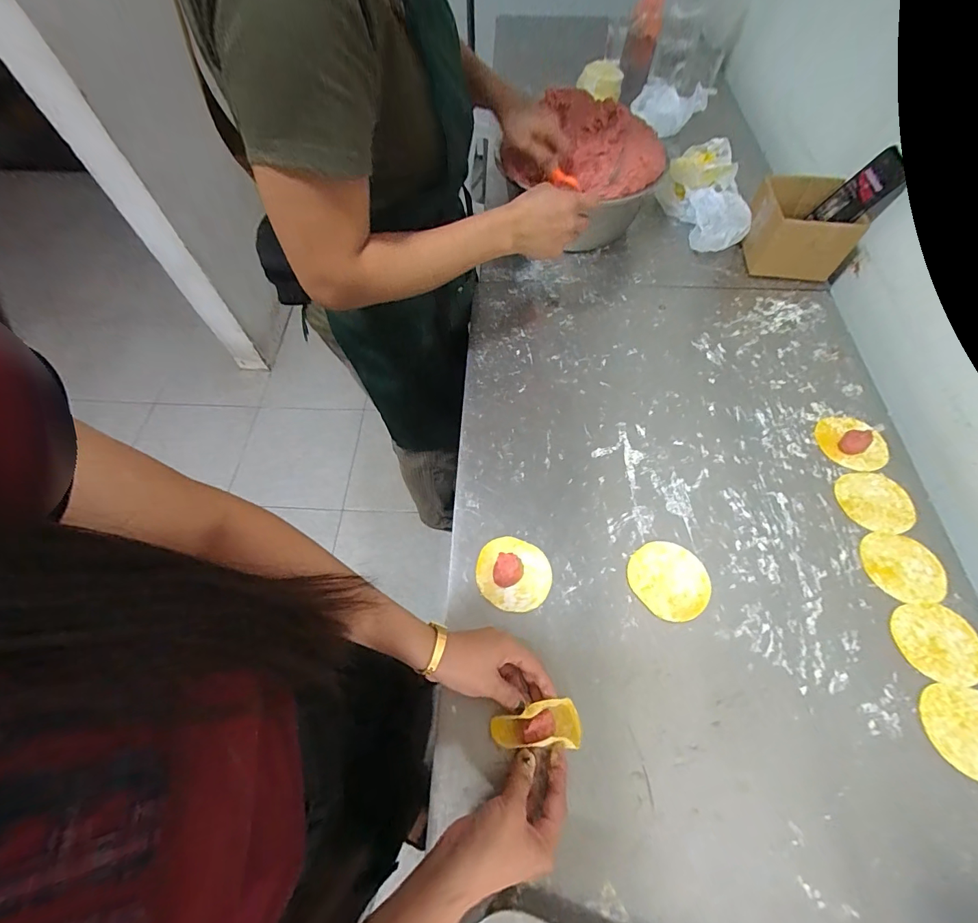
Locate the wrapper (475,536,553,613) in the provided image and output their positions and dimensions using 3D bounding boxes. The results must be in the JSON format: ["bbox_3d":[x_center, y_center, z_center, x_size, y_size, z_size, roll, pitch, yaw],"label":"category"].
[{"bbox_3d":[0.029,0.128,0.499,0.087,0.026,0.083,0,62,0],"label":"wrapper"}]

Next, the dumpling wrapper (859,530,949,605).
[{"bbox_3d":[0.490,0.124,0.509,0.087,0.004,0.083,0,62,0],"label":"dumpling wrapper"}]

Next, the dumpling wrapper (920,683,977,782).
[{"bbox_3d":[0.483,0.272,0.431,0.083,0.004,0.081,-2,60,4],"label":"dumpling wrapper"}]

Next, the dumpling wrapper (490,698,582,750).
[{"bbox_3d":[0.047,0.258,0.419,0.085,0.029,0.040,-2,62,-9],"label":"dumpling wrapper"}]

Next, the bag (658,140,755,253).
[{"bbox_3d":[0.389,-0.482,0.791,0.121,0.090,0.226,-10,62,-5],"label":"bag"}]

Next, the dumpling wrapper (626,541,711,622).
[{"bbox_3d":[0.213,0.137,0.505,0.087,0.004,0.090,0,62,0],"label":"dumpling wrapper"}]

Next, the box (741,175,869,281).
[{"bbox_3d":[0.525,-0.399,0.735,0.153,0.095,0.158,14,63,8],"label":"box"}]

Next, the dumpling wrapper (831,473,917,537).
[{"bbox_3d":[0.494,0.051,0.549,0.089,0.004,0.081,-8,62,-4],"label":"dumpling wrapper"}]

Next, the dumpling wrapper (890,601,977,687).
[{"bbox_3d":[0.492,0.198,0.470,0.089,0.004,0.082,0,62,0],"label":"dumpling wrapper"}]

